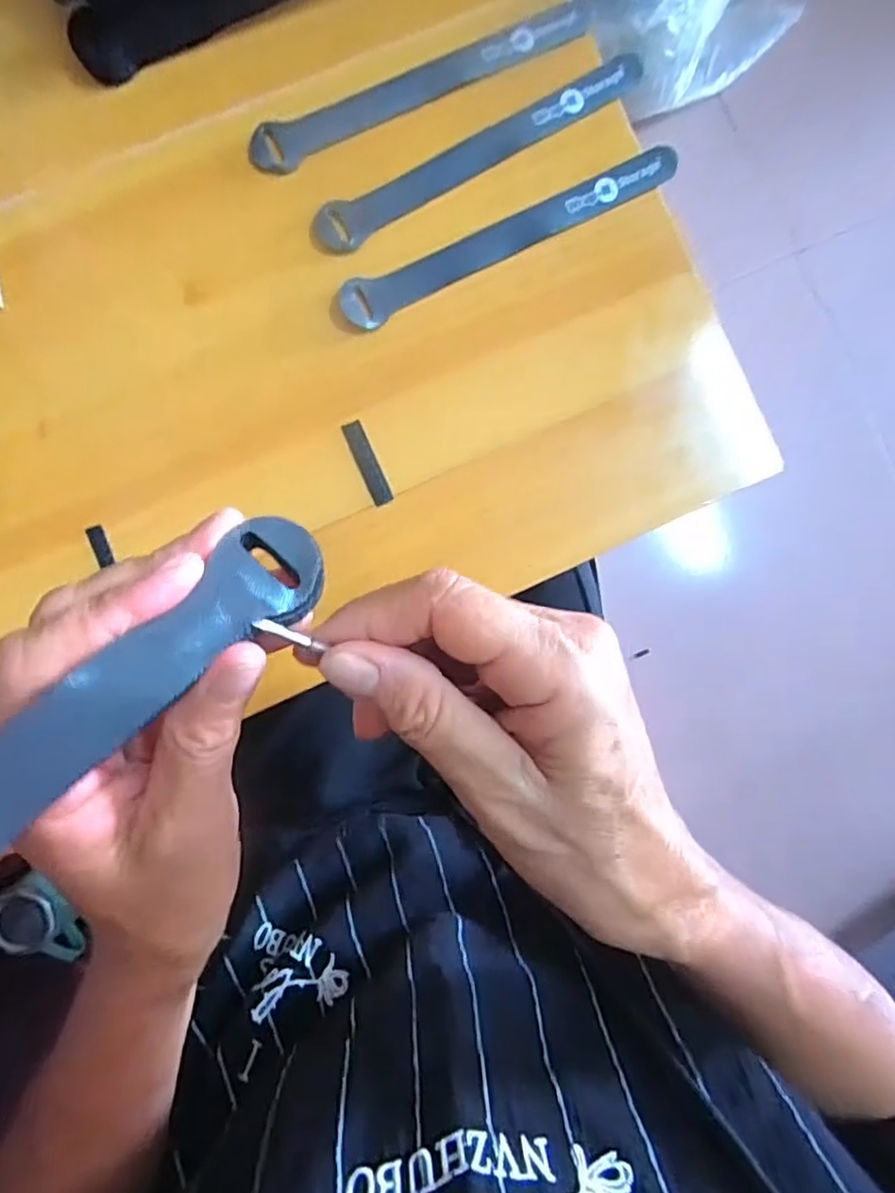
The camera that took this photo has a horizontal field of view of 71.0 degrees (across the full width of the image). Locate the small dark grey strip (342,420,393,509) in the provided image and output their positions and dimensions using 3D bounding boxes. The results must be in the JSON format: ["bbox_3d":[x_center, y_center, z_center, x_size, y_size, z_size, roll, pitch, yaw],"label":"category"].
[{"bbox_3d":[-0.043,-0.072,0.335,0.010,0.004,0.047,-24,90,-4],"label":"small dark grey strip"}]

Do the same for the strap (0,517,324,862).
[{"bbox_3d":[-0.103,0.049,0.132,0.024,0.009,0.197,46,66,-2],"label":"strap"}]

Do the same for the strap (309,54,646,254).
[{"bbox_3d":[0.017,-0.242,0.340,0.198,0.013,0.024,-31,90,-4],"label":"strap"}]

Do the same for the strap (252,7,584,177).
[{"bbox_3d":[-0.014,-0.274,0.339,0.192,0.004,0.025,-22,93,-1],"label":"strap"}]

